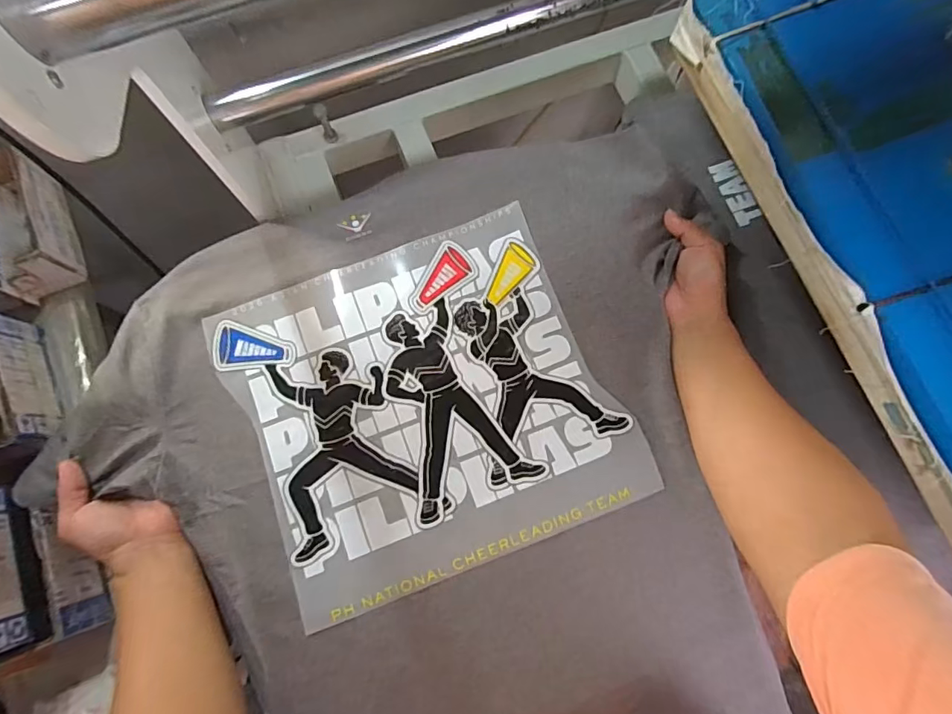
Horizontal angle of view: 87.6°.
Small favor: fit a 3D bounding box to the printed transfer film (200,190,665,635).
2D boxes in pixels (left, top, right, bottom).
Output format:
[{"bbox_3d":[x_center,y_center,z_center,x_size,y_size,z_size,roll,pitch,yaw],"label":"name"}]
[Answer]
[{"bbox_3d":[-0.045,0.040,0.461,0.318,0.009,0.303,-23,78,-6],"label":"printed transfer film"}]

